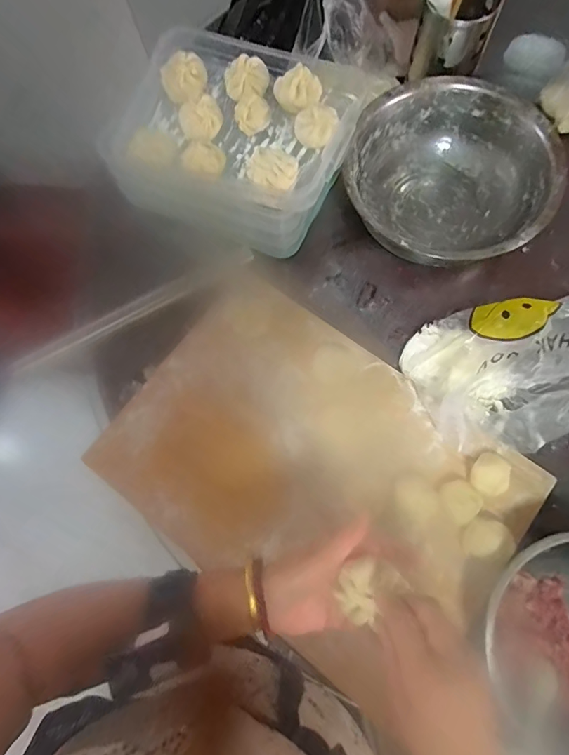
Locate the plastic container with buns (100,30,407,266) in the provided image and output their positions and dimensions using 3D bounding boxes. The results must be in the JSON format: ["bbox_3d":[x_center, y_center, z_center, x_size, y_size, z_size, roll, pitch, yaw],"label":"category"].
[{"bbox_3d":[-0.061,-0.343,0.603,0.308,0.151,0.250,18,76,8],"label":"plastic container with buns"}]

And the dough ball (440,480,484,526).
[{"bbox_3d":[0.211,0.148,0.497,0.041,0.022,0.046,-34,75,-9],"label":"dough ball"}]

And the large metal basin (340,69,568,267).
[{"bbox_3d":[0.226,-0.275,0.597,0.268,0.110,0.269,0,72,1],"label":"large metal basin"}]

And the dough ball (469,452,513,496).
[{"bbox_3d":[0.250,0.117,0.499,0.043,0.033,0.052,19,74,7],"label":"dough ball"}]

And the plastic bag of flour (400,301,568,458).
[{"bbox_3d":[0.301,-0.006,0.496,0.271,0.130,0.163,4,72,2],"label":"plastic bag of flour"}]

